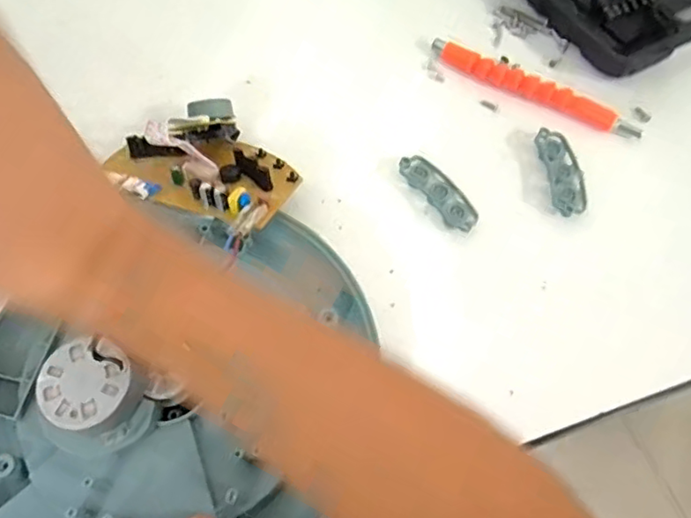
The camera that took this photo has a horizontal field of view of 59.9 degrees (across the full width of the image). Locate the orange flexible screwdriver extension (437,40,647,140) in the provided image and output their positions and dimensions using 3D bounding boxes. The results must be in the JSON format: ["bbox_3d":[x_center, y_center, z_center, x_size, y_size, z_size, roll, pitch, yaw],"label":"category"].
[{"bbox_3d":[0.141,-0.131,0.458,0.168,0.016,0.017,30,68,15],"label":"orange flexible screwdriver extension"}]

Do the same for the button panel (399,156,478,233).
[{"bbox_3d":[0.066,-0.047,0.424,0.020,0.010,0.069,-34,67,-15],"label":"button panel"}]

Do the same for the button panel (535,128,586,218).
[{"bbox_3d":[0.153,-0.061,0.423,0.029,0.006,0.070,2,62,-17],"label":"button panel"}]

